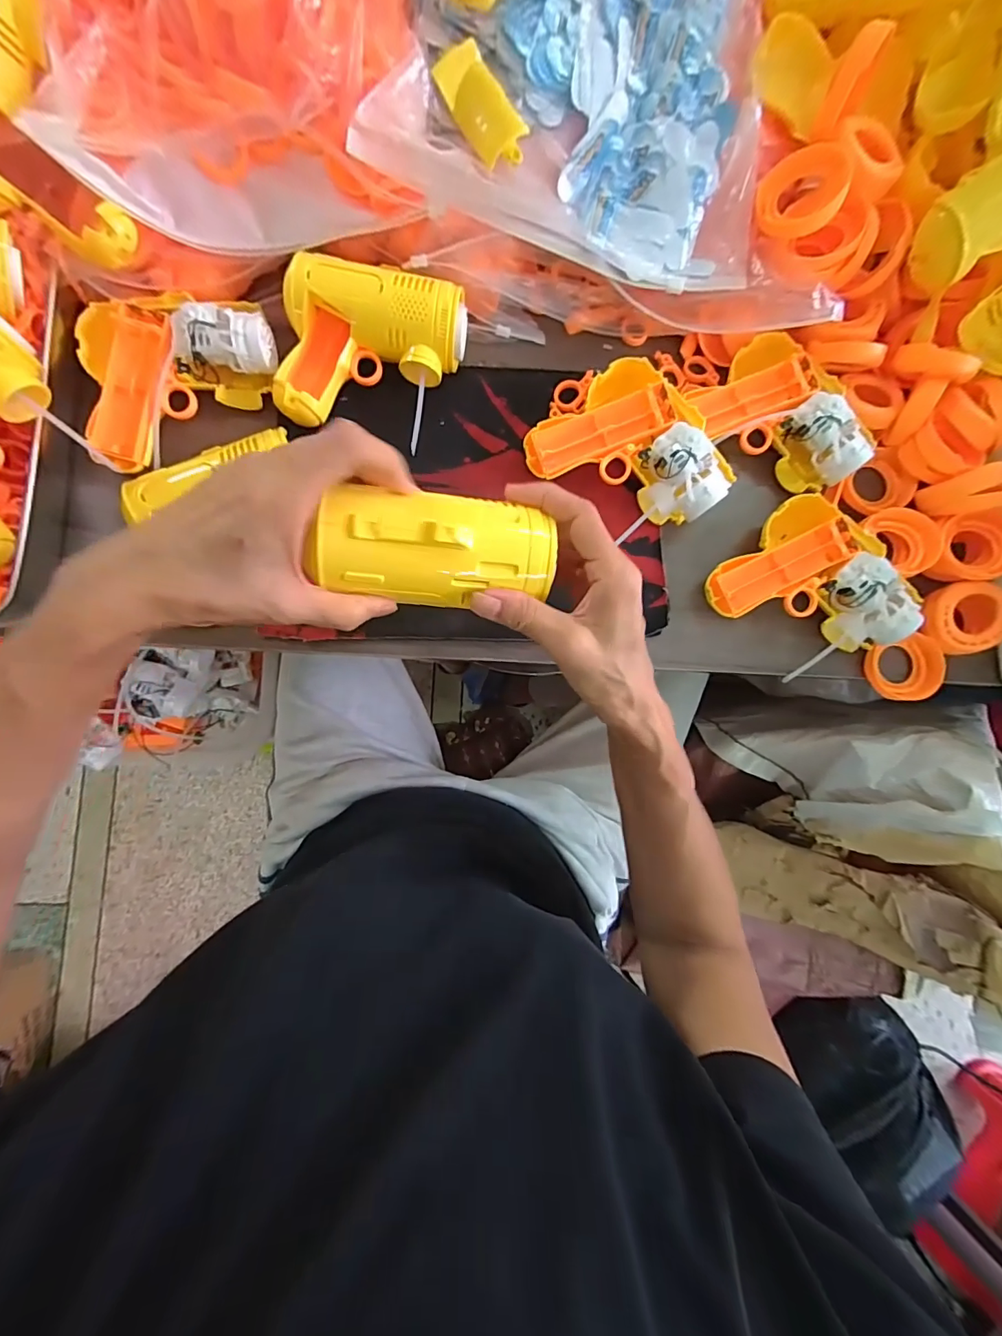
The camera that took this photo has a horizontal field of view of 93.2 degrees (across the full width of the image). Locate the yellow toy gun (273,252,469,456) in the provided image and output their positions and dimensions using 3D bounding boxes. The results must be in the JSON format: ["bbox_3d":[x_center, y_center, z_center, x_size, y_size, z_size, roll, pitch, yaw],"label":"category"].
[{"bbox_3d":[-0.098,-0.240,0.359,0.135,0.043,0.111,9,84,-4],"label":"yellow toy gun"}]

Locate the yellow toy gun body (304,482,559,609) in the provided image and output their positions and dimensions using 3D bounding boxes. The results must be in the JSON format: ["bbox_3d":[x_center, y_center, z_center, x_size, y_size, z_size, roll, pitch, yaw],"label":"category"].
[{"bbox_3d":[-0.034,-0.059,0.244,0.125,0.040,0.053,-1,85,-12],"label":"yellow toy gun body"}]

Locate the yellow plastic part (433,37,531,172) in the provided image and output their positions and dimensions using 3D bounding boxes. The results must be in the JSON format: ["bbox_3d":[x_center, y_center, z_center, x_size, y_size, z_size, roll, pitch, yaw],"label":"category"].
[{"bbox_3d":[-0.011,-0.365,0.315,0.030,0.025,0.074,-38,89,-7],"label":"yellow plastic part"}]

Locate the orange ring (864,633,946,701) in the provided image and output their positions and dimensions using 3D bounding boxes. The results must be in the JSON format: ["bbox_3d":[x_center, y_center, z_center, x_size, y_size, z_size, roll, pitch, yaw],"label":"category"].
[{"bbox_3d":[0.340,0.000,0.400,0.057,0.021,0.054,0,85,-5],"label":"orange ring"}]

